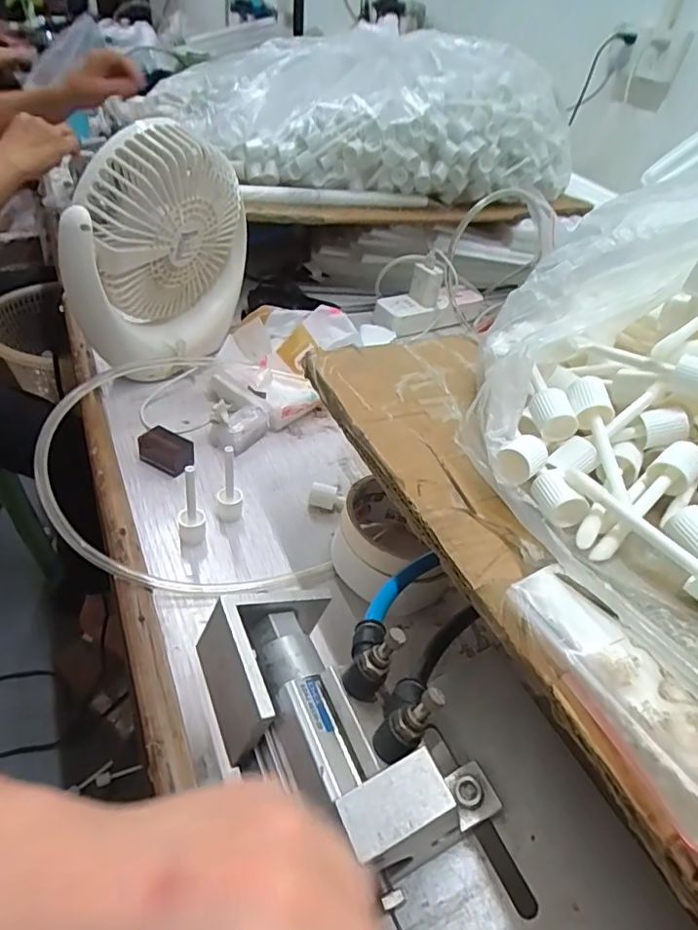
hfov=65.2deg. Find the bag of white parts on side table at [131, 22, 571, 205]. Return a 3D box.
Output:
[{"bbox_3d":[0.046,-0.478,0.748,0.494,0.168,0.291,-14,44,-25],"label":"bag of white parts on side table"}]

